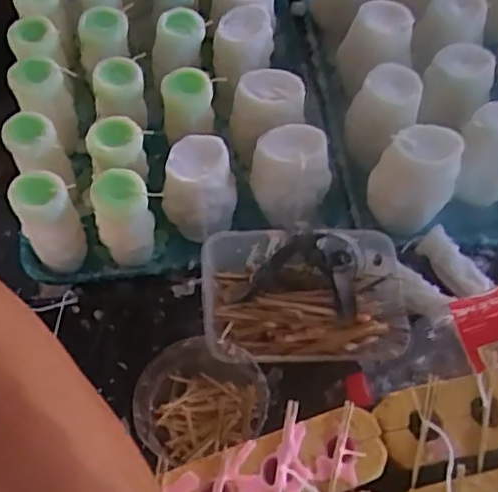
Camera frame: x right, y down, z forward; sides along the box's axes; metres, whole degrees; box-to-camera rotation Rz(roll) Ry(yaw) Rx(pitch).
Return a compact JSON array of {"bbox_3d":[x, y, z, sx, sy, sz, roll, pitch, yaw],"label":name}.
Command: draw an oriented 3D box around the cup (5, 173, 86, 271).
[{"bbox_3d":[-0.194,-0.021,0.639,0.053,0.112,0.055,1,61,-2],"label":"cup"}]

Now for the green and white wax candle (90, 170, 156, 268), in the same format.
[{"bbox_3d":[-0.123,-0.022,0.646,0.054,0.115,0.055,1,61,-2],"label":"green and white wax candle"}]

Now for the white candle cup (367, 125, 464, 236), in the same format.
[{"bbox_3d":[0.169,-0.067,0.658,0.074,0.095,0.069,1,61,-2],"label":"white candle cup"}]

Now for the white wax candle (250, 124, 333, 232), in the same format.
[{"bbox_3d":[0.045,-0.072,0.683,0.073,0.111,0.059,34,65,16],"label":"white wax candle"}]

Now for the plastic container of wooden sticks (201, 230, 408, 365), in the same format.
[{"bbox_3d":[0.048,0.048,0.566,0.174,0.055,0.119,1,61,-2],"label":"plastic container of wooden sticks"}]

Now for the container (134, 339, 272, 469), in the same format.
[{"bbox_3d":[-0.042,0.131,0.533,0.102,0.040,0.097,1,61,-2],"label":"container"}]

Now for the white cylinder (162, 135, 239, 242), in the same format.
[{"bbox_3d":[-0.048,-0.059,0.673,0.069,0.094,0.072,13,62,5],"label":"white cylinder"}]

